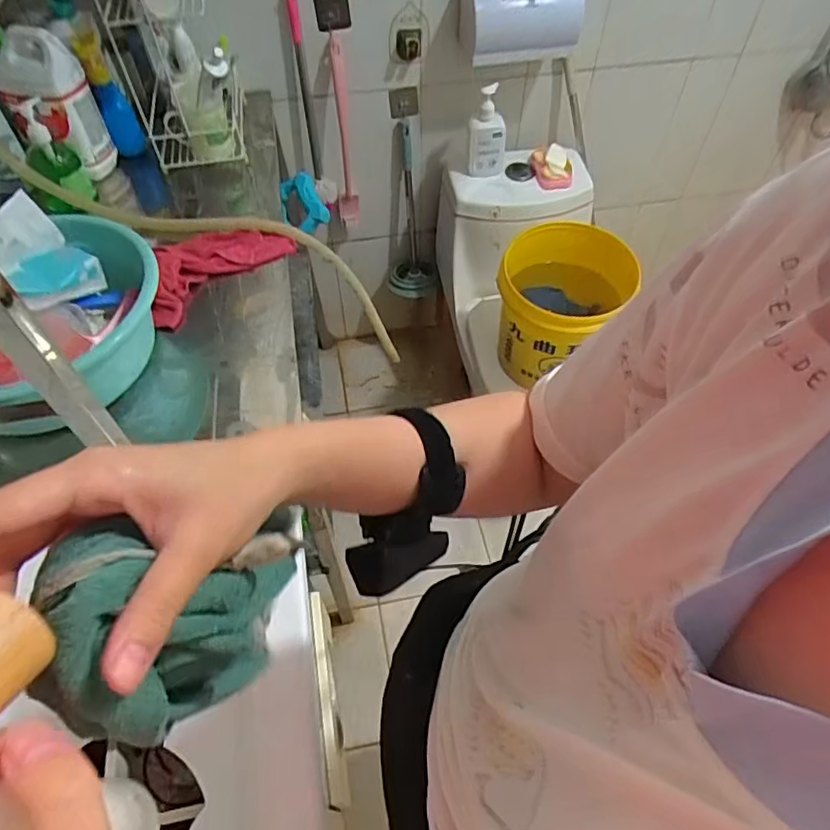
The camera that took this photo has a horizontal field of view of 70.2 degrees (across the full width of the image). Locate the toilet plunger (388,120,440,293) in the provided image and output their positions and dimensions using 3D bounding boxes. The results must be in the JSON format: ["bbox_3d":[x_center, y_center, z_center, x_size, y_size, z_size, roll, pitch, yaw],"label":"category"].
[{"bbox_3d":[-0.010,-0.548,1.607,0.139,0.481,0.148,-5,55,-4],"label":"toilet plunger"}]

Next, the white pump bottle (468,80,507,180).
[{"bbox_3d":[0.165,-0.637,1.325,0.080,0.197,0.062,6,55,5],"label":"white pump bottle"}]

